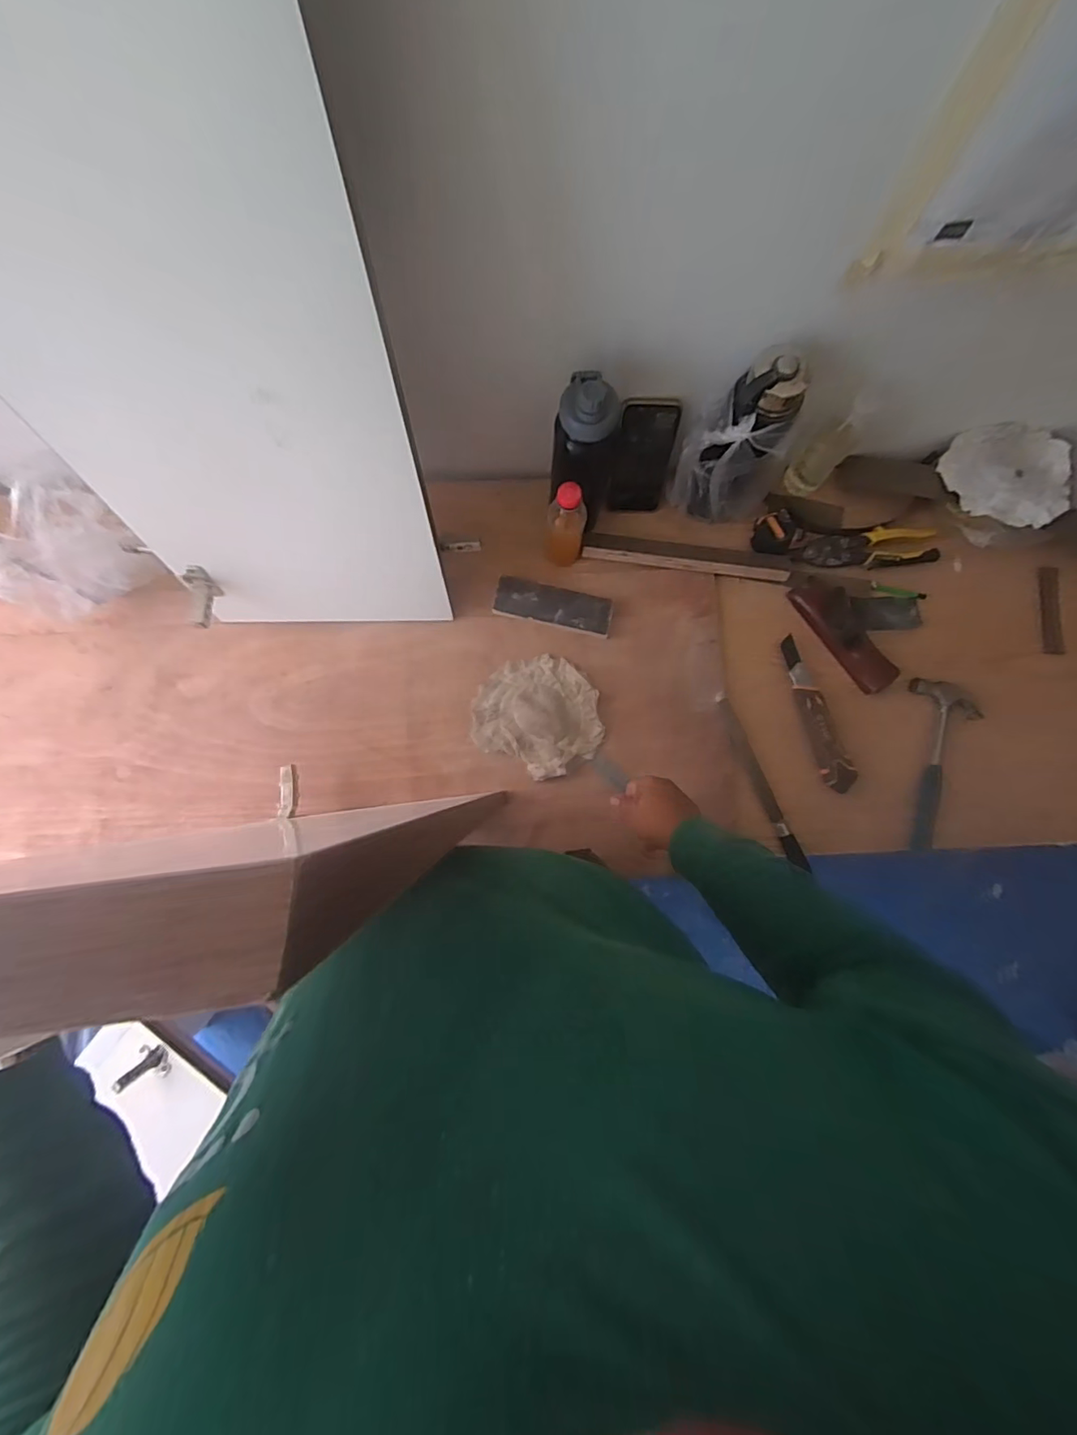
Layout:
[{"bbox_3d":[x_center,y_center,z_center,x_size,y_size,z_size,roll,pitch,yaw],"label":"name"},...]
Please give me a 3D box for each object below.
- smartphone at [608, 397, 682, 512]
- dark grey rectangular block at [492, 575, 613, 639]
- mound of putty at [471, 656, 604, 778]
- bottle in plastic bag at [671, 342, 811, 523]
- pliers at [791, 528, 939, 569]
[{"bbox_3d":[0.150,-0.369,0.767,0.079,0.164,0.011,3,56,1],"label":"smartphone"},{"bbox_3d":[0.022,-0.166,0.801,0.174,0.017,0.060,12,82,1],"label":"dark grey rectangular block"},{"bbox_3d":[0.003,-0.006,0.775,0.183,0.024,0.164,29,83,3],"label":"mound of putty"},{"bbox_3d":[0.273,-0.359,0.707,0.127,0.247,0.113,-38,84,-6],"label":"bottle in plastic bag"},{"bbox_3d":[0.492,-0.256,0.814,0.213,0.028,0.060,-1,82,-1],"label":"pliers"}]

